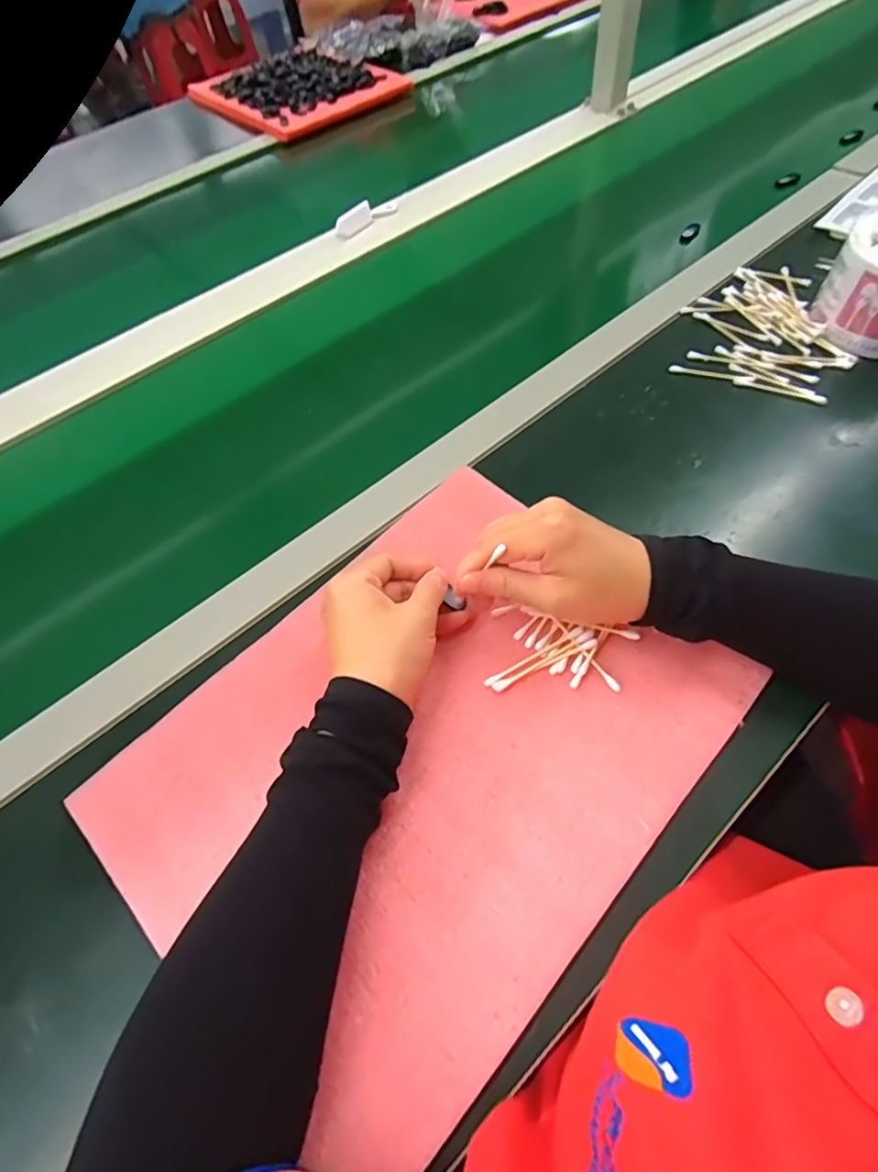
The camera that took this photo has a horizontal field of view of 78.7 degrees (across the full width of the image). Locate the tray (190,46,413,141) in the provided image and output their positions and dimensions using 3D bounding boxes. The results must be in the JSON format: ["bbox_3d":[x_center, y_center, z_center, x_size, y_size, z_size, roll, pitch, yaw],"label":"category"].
[{"bbox_3d":[-0.251,-0.869,0.933,0.264,0.033,0.339,-34,61,-15],"label":"tray"}]

